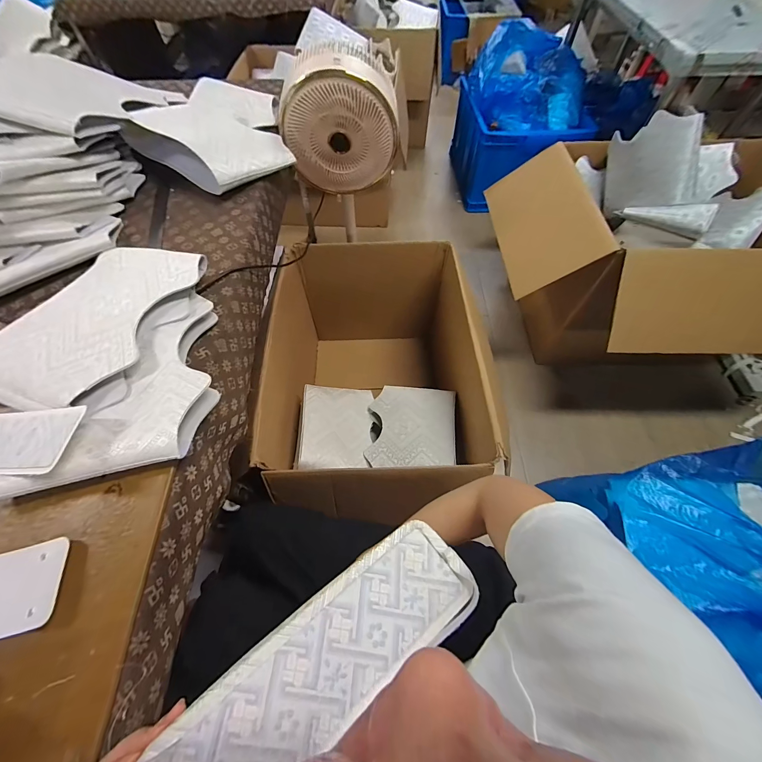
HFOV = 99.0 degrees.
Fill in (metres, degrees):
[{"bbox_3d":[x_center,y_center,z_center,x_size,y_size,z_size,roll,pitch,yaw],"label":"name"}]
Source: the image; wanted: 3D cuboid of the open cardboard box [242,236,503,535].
[{"bbox_3d":[-0.006,-0.007,1.072,0.554,0.522,0.814,-2,60,-1],"label":"open cardboard box"}]

